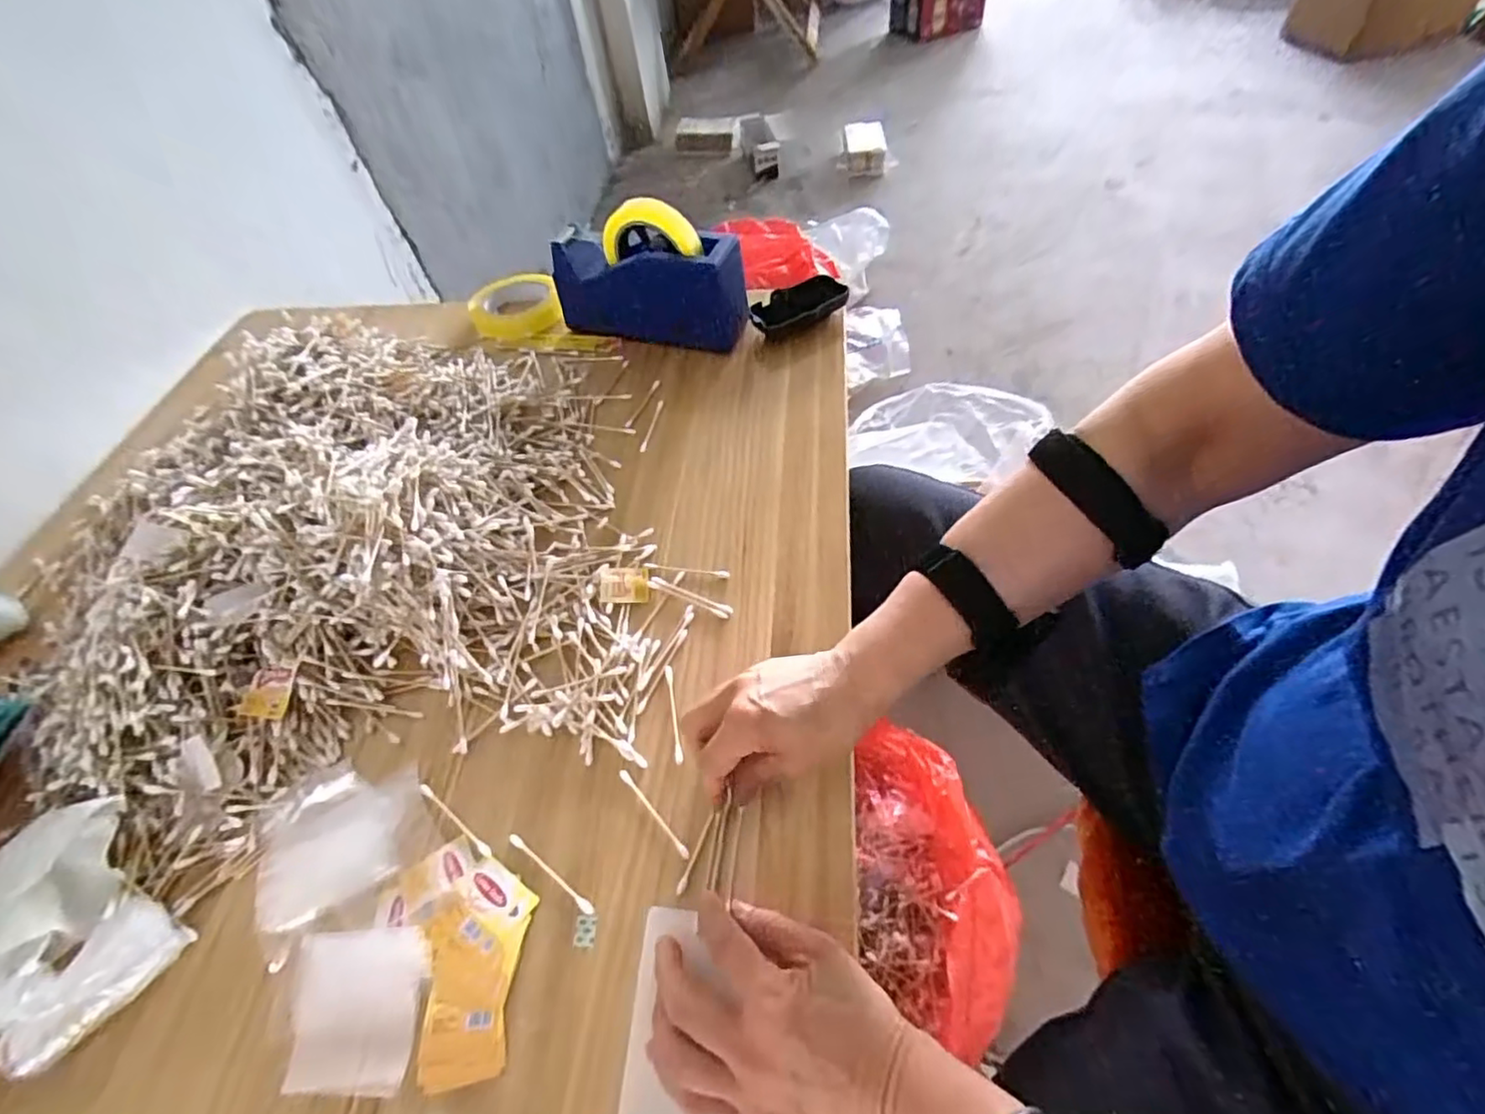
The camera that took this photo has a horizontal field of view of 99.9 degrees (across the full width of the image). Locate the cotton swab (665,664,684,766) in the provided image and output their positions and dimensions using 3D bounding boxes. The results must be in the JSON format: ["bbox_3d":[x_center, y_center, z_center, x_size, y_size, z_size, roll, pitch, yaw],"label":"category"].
[{"bbox_3d":[-0.051,0.115,0.464,0.006,0.007,0.078,-12,54,-1],"label":"cotton swab"}]

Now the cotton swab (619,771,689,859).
[{"bbox_3d":[-0.060,0.172,0.422,0.006,0.009,0.076,-38,58,-19],"label":"cotton swab"}]

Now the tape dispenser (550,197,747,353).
[{"bbox_3d":[-0.110,-0.317,0.709,0.226,0.144,0.056,14,56,15],"label":"tape dispenser"}]

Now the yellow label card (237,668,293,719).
[{"bbox_3d":[-0.362,0.104,0.476,0.047,0.004,0.036,-1,69,20],"label":"yellow label card"}]

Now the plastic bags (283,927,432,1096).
[{"bbox_3d":[-0.229,0.264,0.365,0.077,0.010,0.078,-2,55,1],"label":"plastic bags"}]

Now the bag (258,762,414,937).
[{"bbox_3d":[-0.271,0.184,0.425,0.100,0.025,0.091,-23,55,-10],"label":"bag"}]

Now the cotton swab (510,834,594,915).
[{"bbox_3d":[-0.125,0.204,0.403,0.074,0.004,0.007,28,62,25],"label":"cotton swab"}]

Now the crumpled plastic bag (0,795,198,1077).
[{"bbox_3d":[-0.457,0.248,0.388,0.167,0.035,0.153,-37,58,-19],"label":"crumpled plastic bag"}]

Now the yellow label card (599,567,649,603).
[{"bbox_3d":[-0.100,0.023,0.531,0.041,0.008,0.034,3,61,-20],"label":"yellow label card"}]

